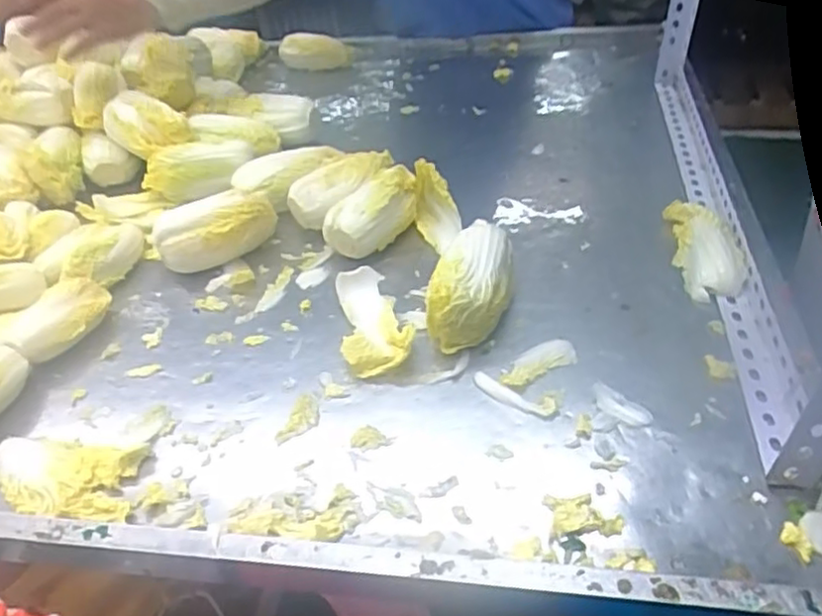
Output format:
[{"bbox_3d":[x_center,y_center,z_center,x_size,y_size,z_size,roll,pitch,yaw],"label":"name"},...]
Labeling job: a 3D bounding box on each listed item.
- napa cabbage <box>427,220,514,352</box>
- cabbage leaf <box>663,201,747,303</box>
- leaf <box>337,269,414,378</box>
[{"bbox_3d":[0.061,-0.024,0.656,0.072,0.069,0.136,6,41,16],"label":"napa cabbage"},{"bbox_3d":[0.305,-0.061,0.692,0.060,0.025,0.147,0,40,10],"label":"cabbage leaf"},{"bbox_3d":[-0.042,0.009,0.671,0.062,0.025,0.146,-13,40,-6],"label":"leaf"}]

